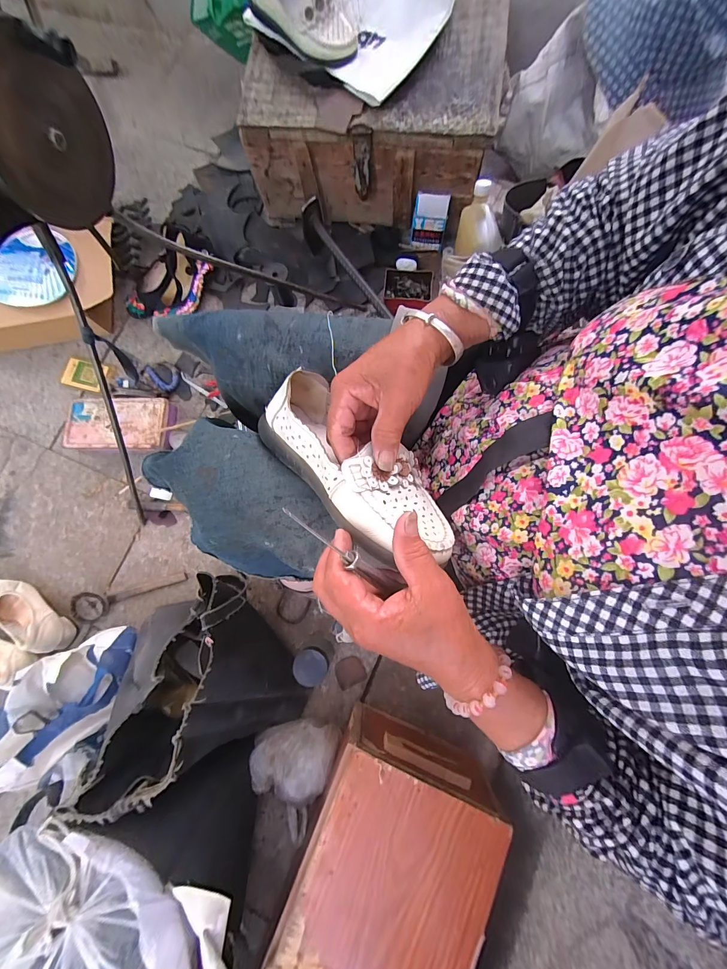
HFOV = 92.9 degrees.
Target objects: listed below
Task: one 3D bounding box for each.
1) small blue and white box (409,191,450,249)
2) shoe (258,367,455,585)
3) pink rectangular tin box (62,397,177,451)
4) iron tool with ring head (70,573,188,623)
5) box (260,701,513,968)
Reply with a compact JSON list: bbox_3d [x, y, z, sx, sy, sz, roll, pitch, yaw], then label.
[{"bbox_3d":[0.136,-0.539,0.709,0.066,0.110,0.018,3,79,2],"label":"small blue and white box"},{"bbox_3d":[-0.014,-0.019,0.309,0.086,0.067,0.226,-39,60,-6],"label":"shoe"},{"bbox_3d":[-0.558,-0.136,0.806,0.246,0.056,0.123,1,79,2],"label":"pink rectangular tin box"},{"bbox_3d":[-0.504,0.244,0.744,0.237,0.030,0.061,-13,79,-1],"label":"iron tool with ring head"},{"bbox_3d":[0.012,0.649,0.510,0.256,0.127,0.505,22,80,5],"label":"box"}]

